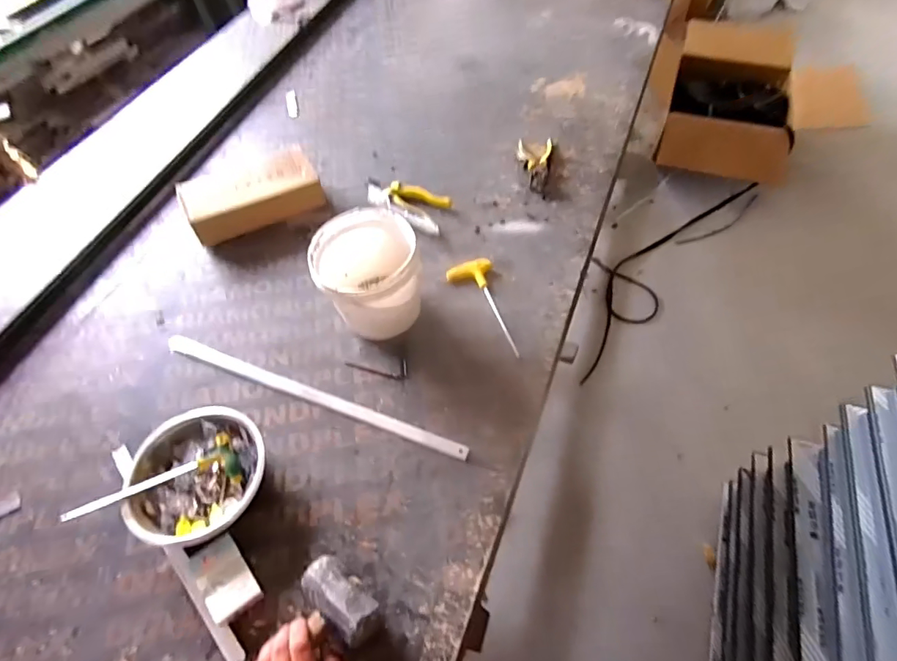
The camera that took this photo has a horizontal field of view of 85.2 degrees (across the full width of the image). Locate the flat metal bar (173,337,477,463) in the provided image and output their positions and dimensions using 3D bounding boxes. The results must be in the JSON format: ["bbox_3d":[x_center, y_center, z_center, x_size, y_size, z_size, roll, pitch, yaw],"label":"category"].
[{"bbox_3d":[-0.219,0.095,0.756,0.531,0.010,0.027,17,58,15],"label":"flat metal bar"}]

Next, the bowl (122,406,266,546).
[{"bbox_3d":[-0.339,0.194,0.667,0.168,0.058,0.174,-2,55,3],"label":"bowl"}]

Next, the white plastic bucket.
[{"bbox_3d":[-0.124,-0.081,0.782,0.153,0.158,0.176,-28,59,-15],"label":"white plastic bucket"}]

